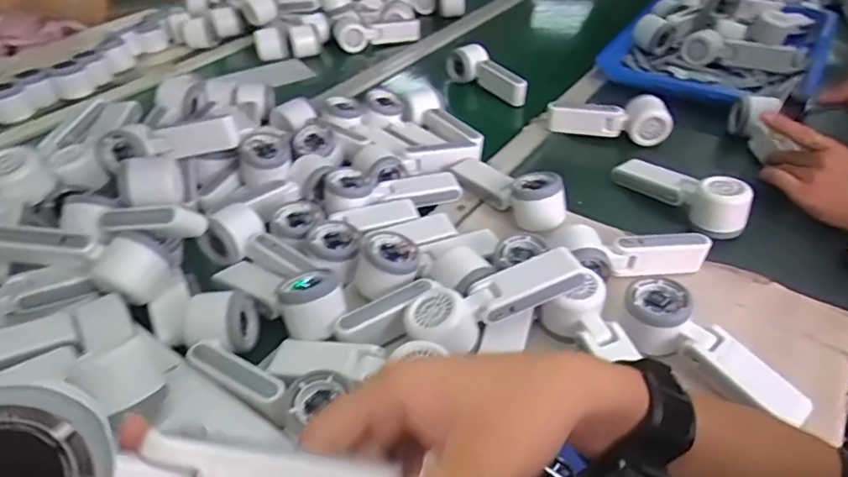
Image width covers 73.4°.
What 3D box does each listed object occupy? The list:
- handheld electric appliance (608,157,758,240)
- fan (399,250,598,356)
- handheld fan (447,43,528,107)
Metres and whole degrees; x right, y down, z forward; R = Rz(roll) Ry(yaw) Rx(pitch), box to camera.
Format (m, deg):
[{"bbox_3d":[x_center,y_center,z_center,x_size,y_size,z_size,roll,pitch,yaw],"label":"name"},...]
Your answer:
[{"bbox_3d":[0.320,-0.065,0.713,0.051,0.052,0.174,-26,44,-25],"label":"handheld electric appliance"},{"bbox_3d":[0.065,0.058,0.527,0.168,0.049,0.064,-18,41,-18],"label":"fan"},{"bbox_3d":[0.108,-0.280,0.970,0.039,0.061,0.174,-26,44,-25],"label":"handheld fan"}]

